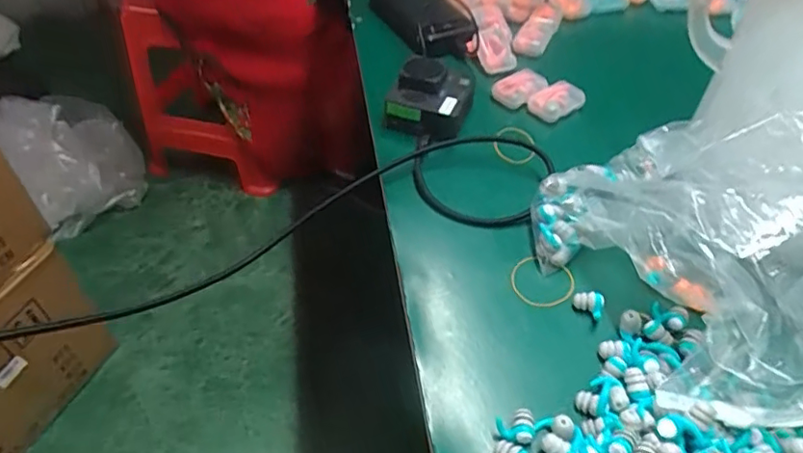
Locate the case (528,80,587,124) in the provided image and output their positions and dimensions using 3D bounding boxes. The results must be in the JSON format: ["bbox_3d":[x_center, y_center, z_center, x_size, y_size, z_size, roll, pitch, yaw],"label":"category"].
[{"bbox_3d":[0.155,-0.124,0.546,0.049,0.025,0.031,-22,51,-20],"label":"case"}]

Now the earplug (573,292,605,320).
[{"bbox_3d":[0.132,0.055,0.386,0.021,0.017,0.013,27,52,22],"label":"earplug"}]

